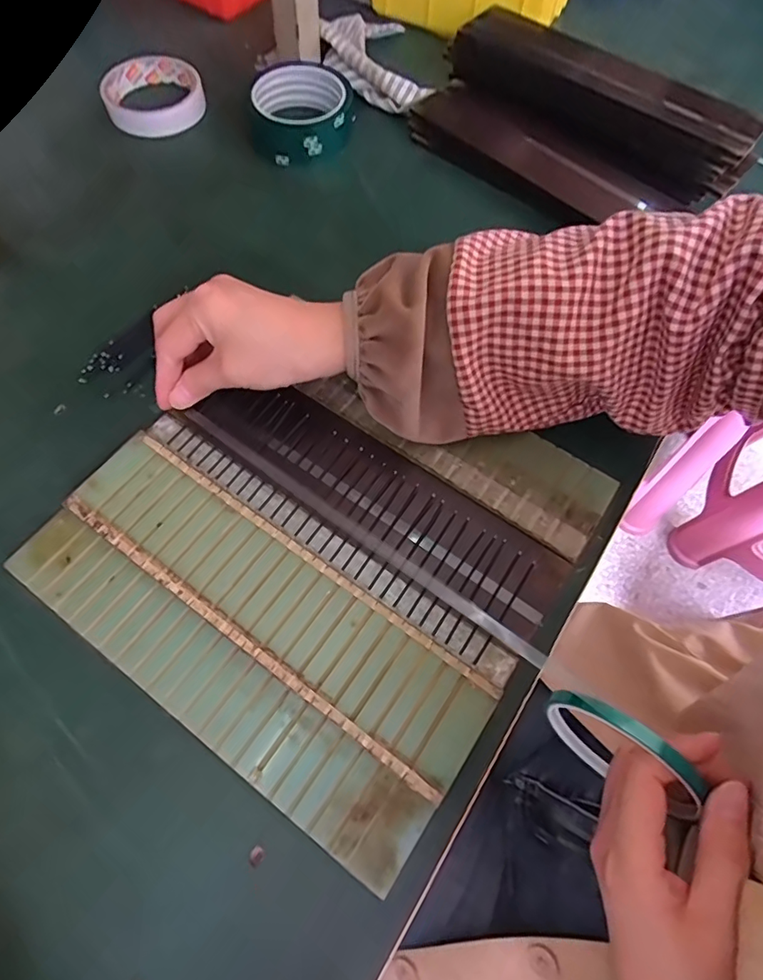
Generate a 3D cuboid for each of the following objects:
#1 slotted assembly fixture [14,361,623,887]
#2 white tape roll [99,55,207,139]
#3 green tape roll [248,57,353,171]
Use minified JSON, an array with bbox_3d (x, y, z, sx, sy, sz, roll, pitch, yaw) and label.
[{"bbox_3d":[-0.035,0.024,0.301,0.260,0.014,0.243,33,69,12],"label":"slotted assembly fixture"},{"bbox_3d":[-0.206,-0.356,0.462,0.087,0.017,0.092,1,66,-2],"label":"white tape roll"},{"bbox_3d":[-0.071,-0.329,0.443,0.091,0.035,0.088,-5,67,-4],"label":"green tape roll"}]

